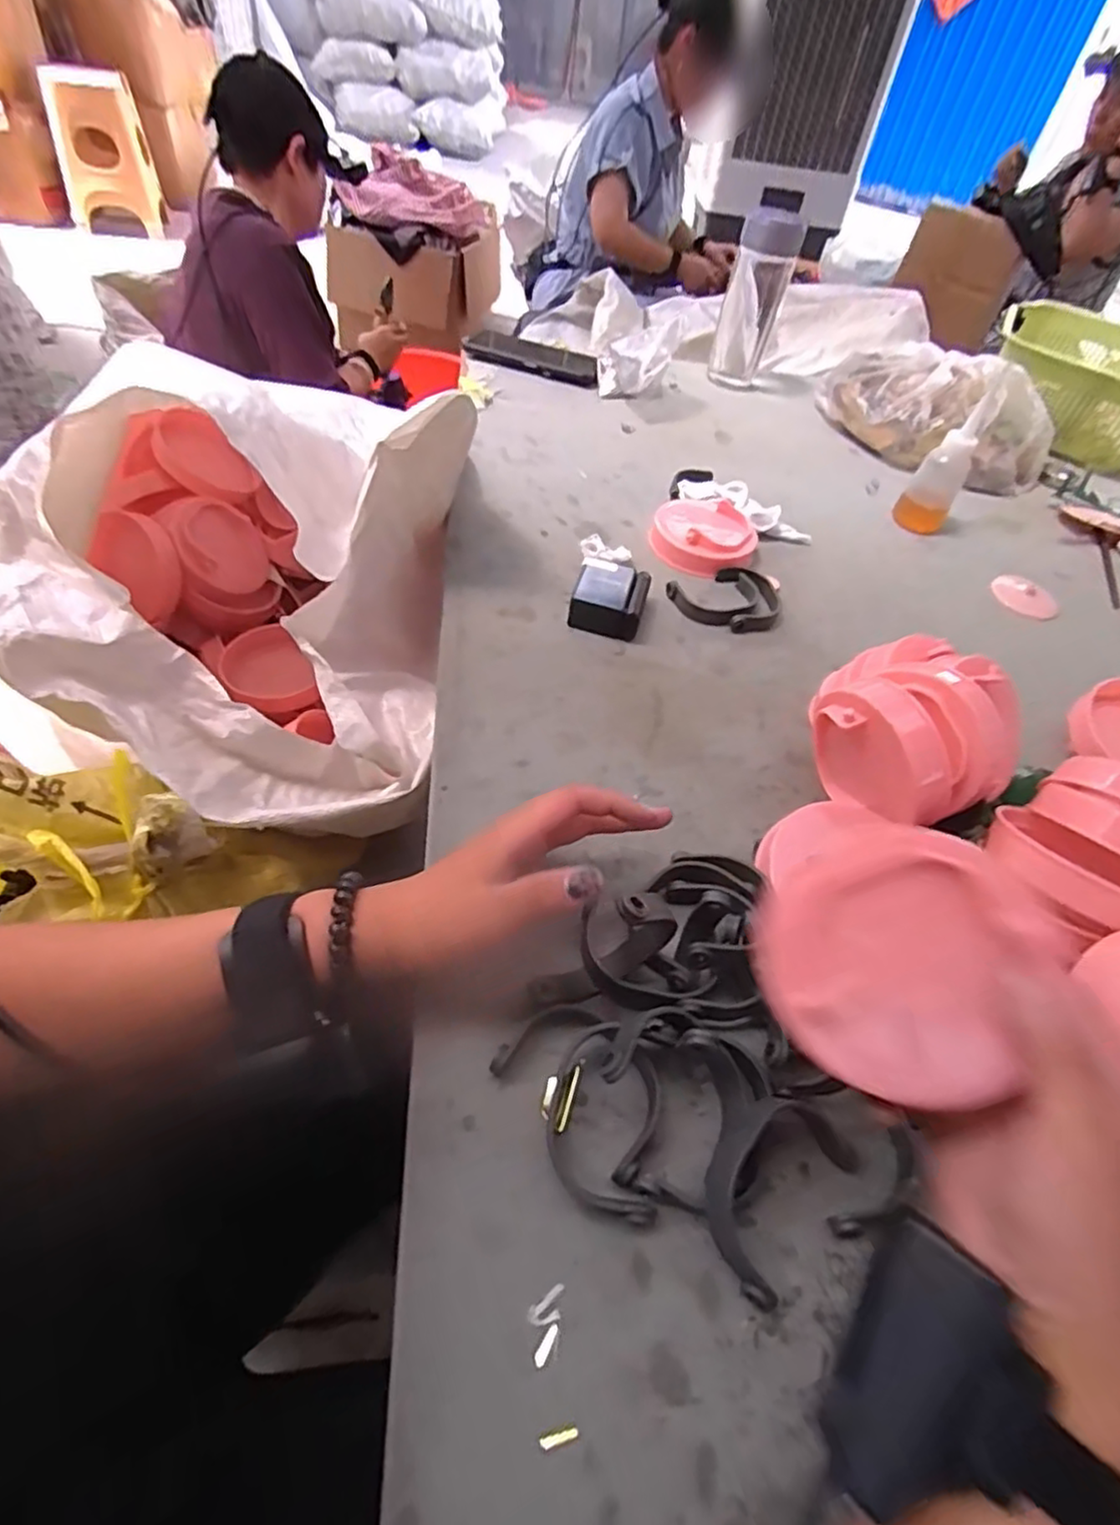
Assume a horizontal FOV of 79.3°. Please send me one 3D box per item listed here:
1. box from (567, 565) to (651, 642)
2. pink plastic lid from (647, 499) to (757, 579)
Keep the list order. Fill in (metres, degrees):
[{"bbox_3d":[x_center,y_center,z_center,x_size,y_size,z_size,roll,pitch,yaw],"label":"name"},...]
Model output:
[{"bbox_3d":[0.038,-0.125,0.537,0.057,0.032,0.060,12,49,1],"label":"box"},{"bbox_3d":[0.129,-0.204,0.608,0.089,0.020,0.103,16,49,4],"label":"pink plastic lid"}]

